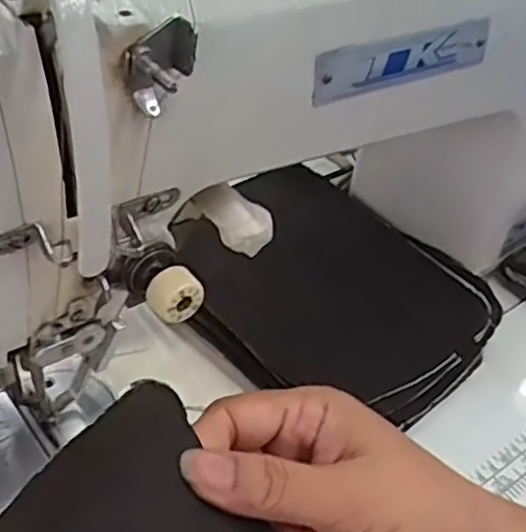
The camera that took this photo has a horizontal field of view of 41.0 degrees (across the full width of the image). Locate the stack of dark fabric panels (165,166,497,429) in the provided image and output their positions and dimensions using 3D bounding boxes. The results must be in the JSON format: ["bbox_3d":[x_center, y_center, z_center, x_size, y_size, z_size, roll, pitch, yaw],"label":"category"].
[{"bbox_3d":[0.038,0.011,0.436,0.158,0.023,0.196,-26,50,-33],"label":"stack of dark fabric panels"}]

